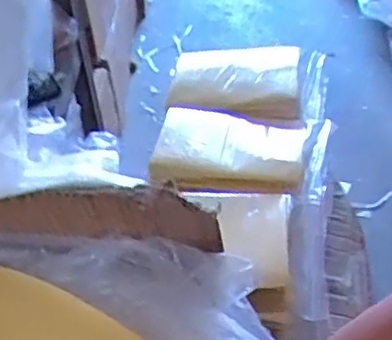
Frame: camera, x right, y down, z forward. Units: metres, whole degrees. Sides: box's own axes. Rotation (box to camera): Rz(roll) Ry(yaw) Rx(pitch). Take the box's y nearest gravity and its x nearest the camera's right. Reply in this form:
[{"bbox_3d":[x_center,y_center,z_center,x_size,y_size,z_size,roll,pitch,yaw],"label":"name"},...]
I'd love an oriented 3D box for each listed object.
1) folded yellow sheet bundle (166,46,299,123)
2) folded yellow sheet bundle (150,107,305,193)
[{"bbox_3d":[0.061,-0.144,1.025,0.202,0.052,0.157,2,40,7],"label":"folded yellow sheet bundle"},{"bbox_3d":[0.047,-0.028,0.919,0.201,0.047,0.132,6,41,12],"label":"folded yellow sheet bundle"}]

